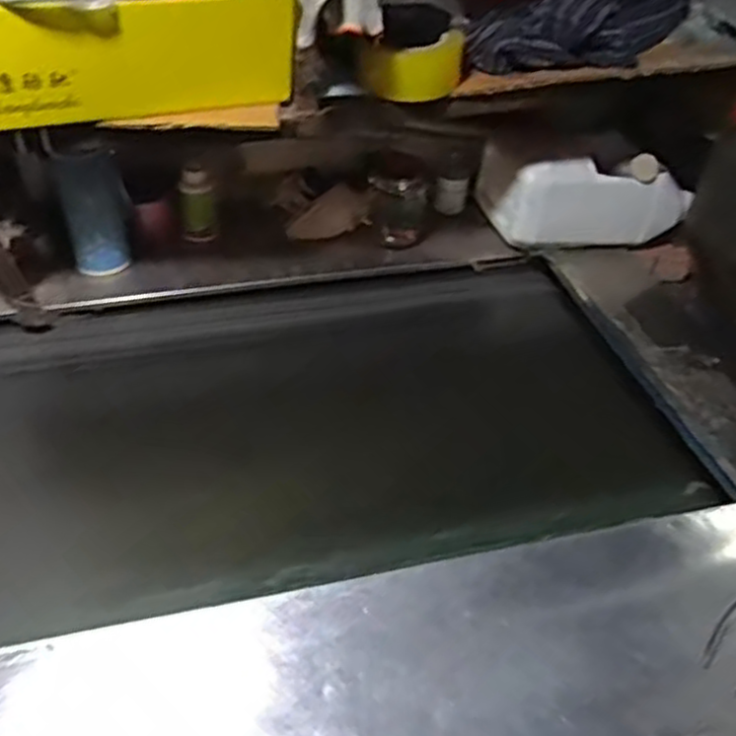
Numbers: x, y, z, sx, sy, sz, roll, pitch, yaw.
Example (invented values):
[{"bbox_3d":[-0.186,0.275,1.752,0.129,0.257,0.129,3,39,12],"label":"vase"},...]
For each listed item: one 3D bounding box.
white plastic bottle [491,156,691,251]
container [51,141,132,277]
[{"bbox_3d":[0.344,-0.263,1.205,0.299,0.166,0.116,-7,44,-13],"label":"white plastic bottle"},{"bbox_3d":[-0.355,-0.210,1.021,0.080,0.173,0.081,3,43,-2],"label":"container"}]

